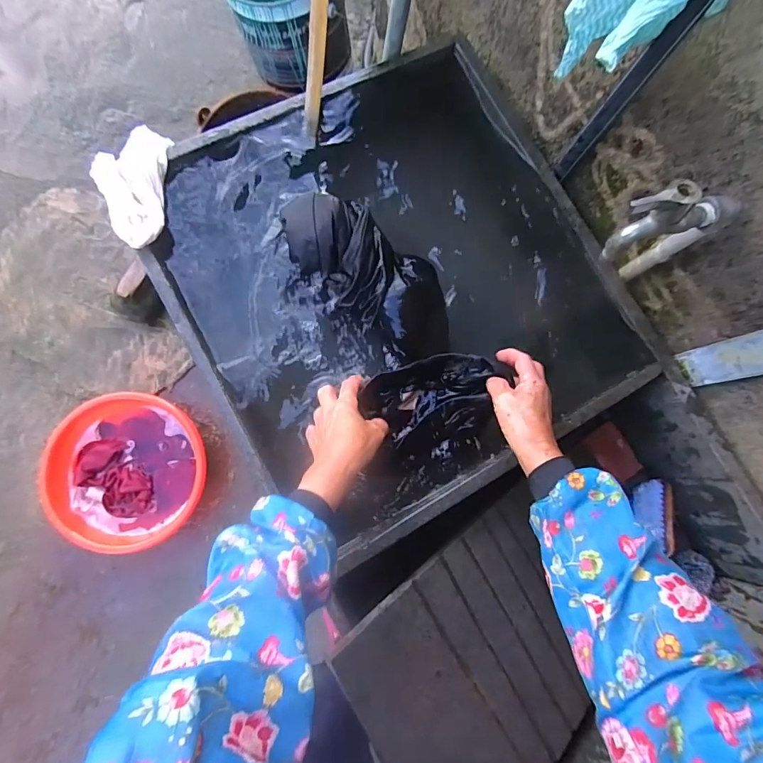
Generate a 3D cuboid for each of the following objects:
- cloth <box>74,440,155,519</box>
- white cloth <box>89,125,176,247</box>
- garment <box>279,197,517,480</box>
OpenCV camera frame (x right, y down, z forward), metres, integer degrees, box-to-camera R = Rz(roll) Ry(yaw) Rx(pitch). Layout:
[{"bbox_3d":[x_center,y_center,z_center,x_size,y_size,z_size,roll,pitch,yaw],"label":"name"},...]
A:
[{"bbox_3d":[-0.666,0.246,1.069,0.134,0.038,0.220,-37,86,-9],"label":"cloth"},{"bbox_3d":[-0.310,-0.242,0.525,0.079,0.036,0.174,-2,76,-7],"label":"white cloth"},{"bbox_3d":[0.019,-0.067,0.536,0.169,0.070,0.380,-31,91,-7],"label":"garment"}]

